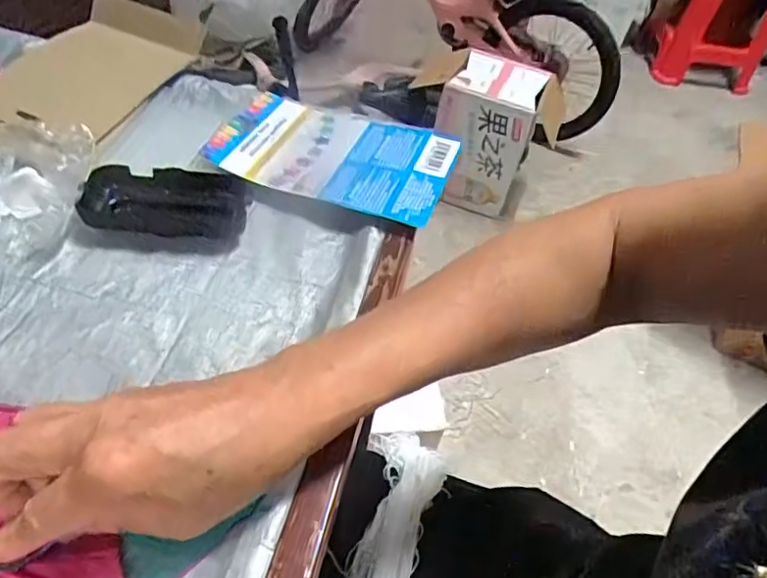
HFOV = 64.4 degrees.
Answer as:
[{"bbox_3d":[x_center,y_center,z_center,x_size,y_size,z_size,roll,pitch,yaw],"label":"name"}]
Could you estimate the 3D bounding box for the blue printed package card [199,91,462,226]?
[{"bbox_3d":[-0.039,-0.109,0.483,0.180,0.011,0.110,17,50,10],"label":"blue printed package card"}]

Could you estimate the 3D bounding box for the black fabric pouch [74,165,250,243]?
[{"bbox_3d":[-0.152,-0.061,0.431,0.106,0.028,0.047,2,46,-6],"label":"black fabric pouch"}]

